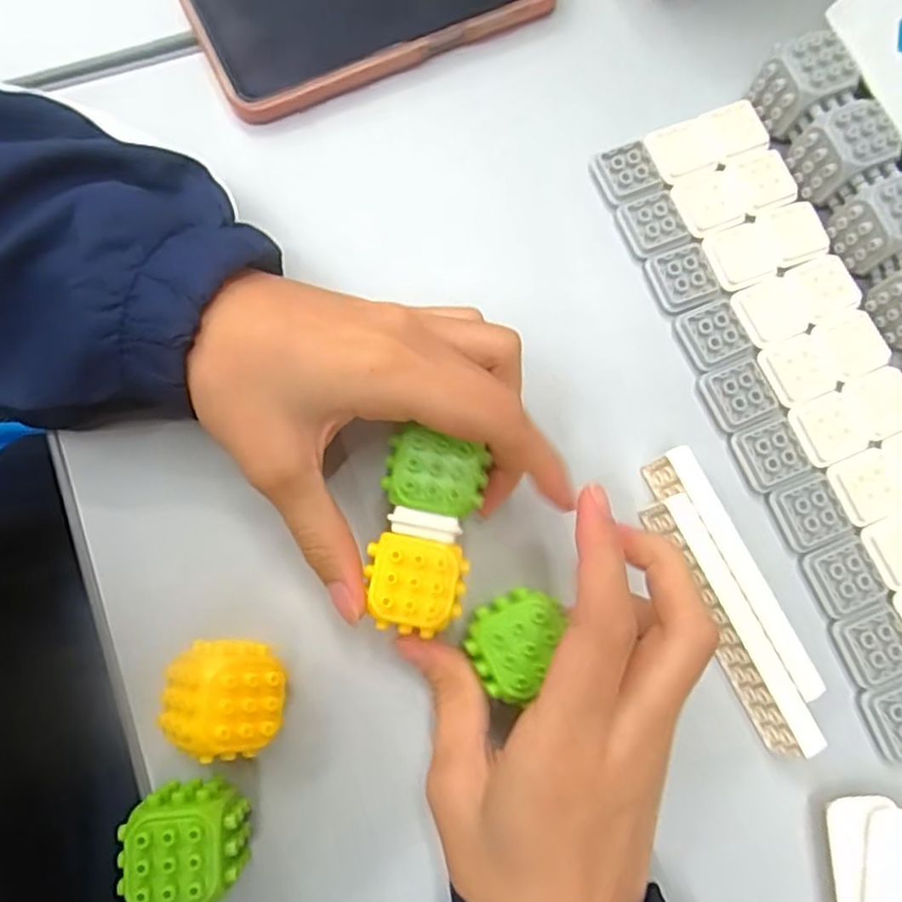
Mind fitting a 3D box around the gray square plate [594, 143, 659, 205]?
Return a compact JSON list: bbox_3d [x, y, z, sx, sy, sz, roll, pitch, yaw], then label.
[{"bbox_3d":[0.081,-0.126,0.296,0.025,0.004,0.024,-19,80,-5],"label":"gray square plate"}]

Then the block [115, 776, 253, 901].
[{"bbox_3d":[-0.088,0.131,0.224,0.035,0.039,0.037,-5,79,-2],"label":"block"}]

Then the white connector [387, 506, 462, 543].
[{"bbox_3d":[-0.009,0.027,0.235,0.026,0.004,0.009,12,79,-1],"label":"white connector"}]

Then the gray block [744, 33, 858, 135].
[{"bbox_3d":[0.156,-0.164,0.293,0.033,0.028,0.030,-29,81,-6],"label":"gray block"}]

